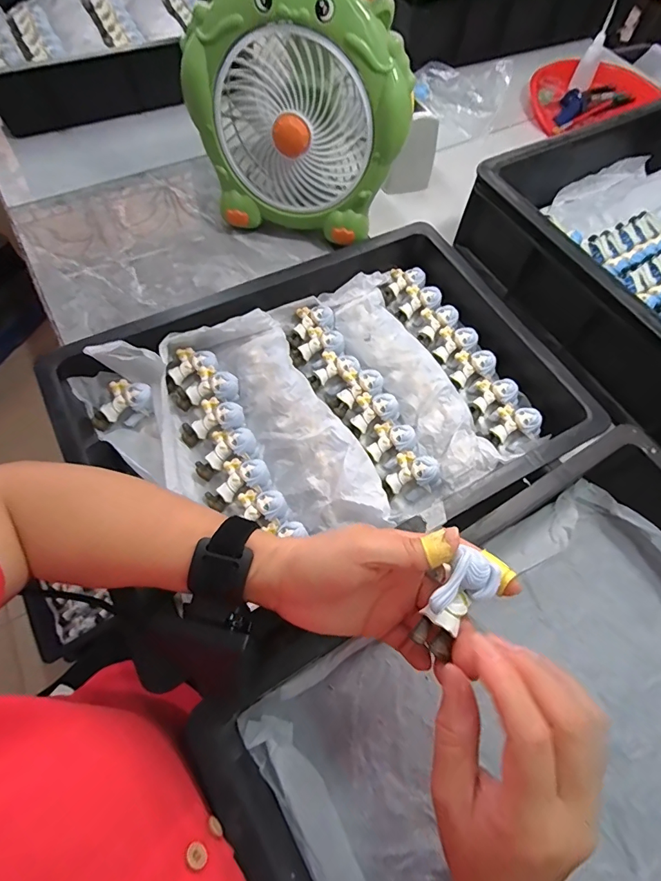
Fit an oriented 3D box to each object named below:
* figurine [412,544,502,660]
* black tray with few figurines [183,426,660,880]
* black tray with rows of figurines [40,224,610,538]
[{"bbox_3d":[0.070,0.089,0.240,0.028,0.025,0.055,37,68,14],"label":"figurine"},{"bbox_3d":[0.171,0.218,0.330,0.442,0.100,0.303,-27,69,-15],"label":"black tray with few figurines"},{"bbox_3d":[-0.004,-0.035,0.433,0.447,0.067,0.318,-26,68,-15],"label":"black tray with rows of figurines"}]

